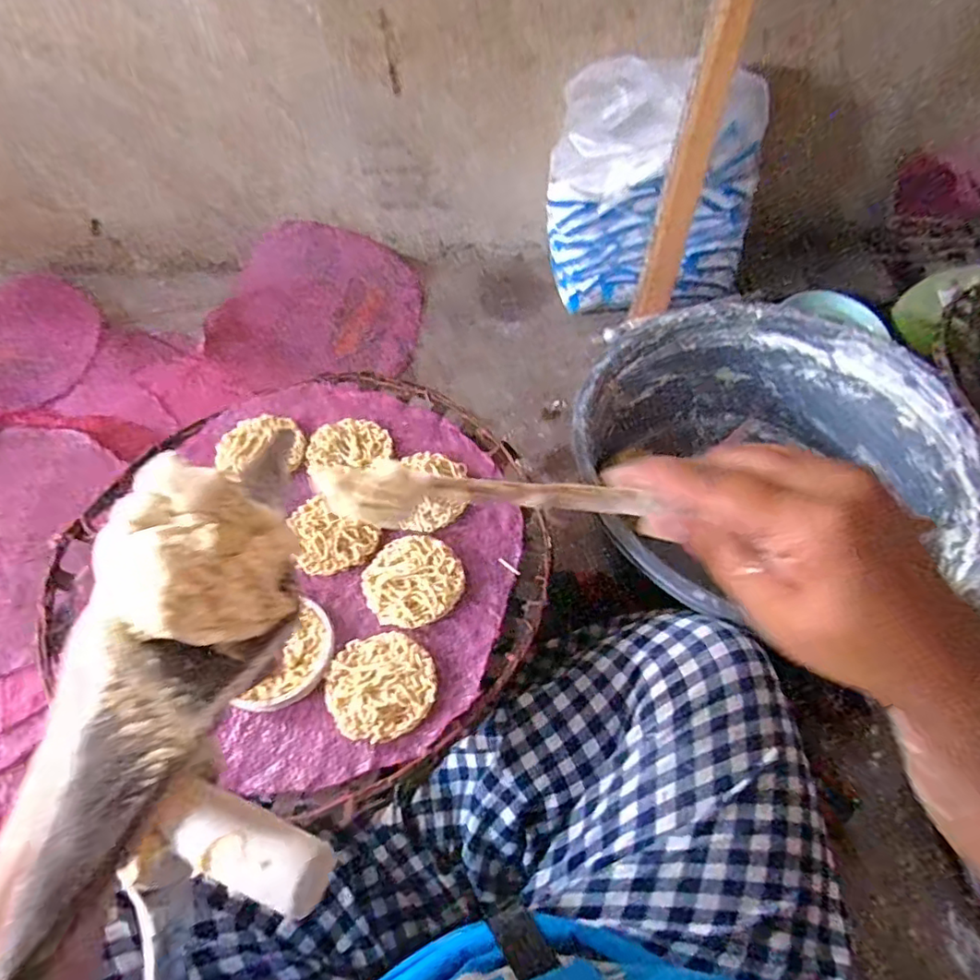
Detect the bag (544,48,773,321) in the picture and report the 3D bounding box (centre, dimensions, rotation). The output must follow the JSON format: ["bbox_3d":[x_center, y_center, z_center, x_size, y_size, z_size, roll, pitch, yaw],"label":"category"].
[{"bbox_3d":[0.228,-0.414,0.849,0.291,0.291,0.122,6,56,5],"label":"bag"}]

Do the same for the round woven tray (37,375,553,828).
[{"bbox_3d":[-0.145,0.041,0.503,0.385,0.023,0.344,21,58,15],"label":"round woven tray"}]

